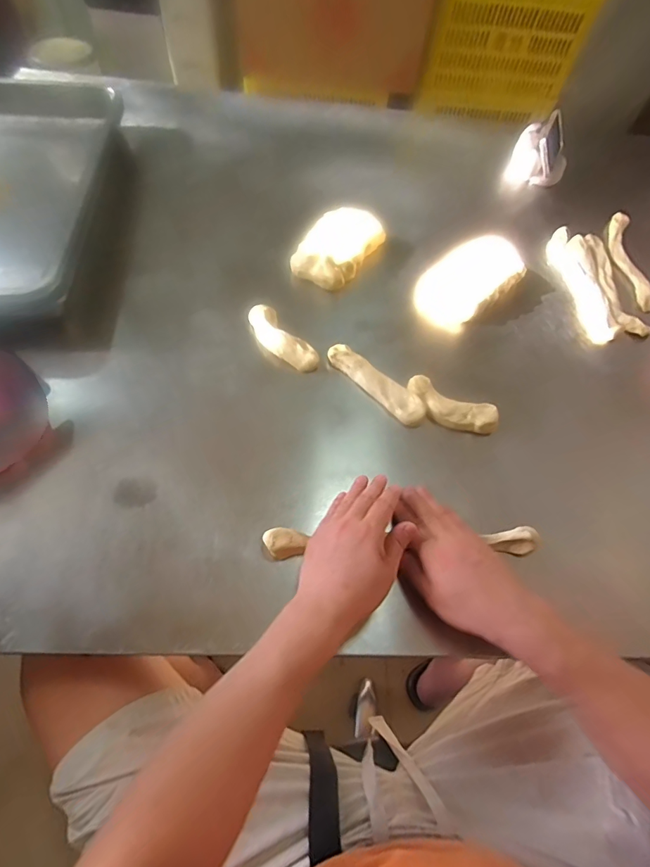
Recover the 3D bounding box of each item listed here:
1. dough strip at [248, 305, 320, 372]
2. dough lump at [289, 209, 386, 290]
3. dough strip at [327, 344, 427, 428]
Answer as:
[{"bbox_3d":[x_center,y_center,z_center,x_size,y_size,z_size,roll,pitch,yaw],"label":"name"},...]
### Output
[{"bbox_3d":[-0.067,-0.144,0.647,0.047,0.026,0.136,-38,70,-22],"label":"dough strip"},{"bbox_3d":[0.021,-0.330,0.745,0.109,0.046,0.162,30,64,12],"label":"dough lump"},{"bbox_3d":[0.077,-0.075,0.625,0.040,0.017,0.169,-40,71,-22],"label":"dough strip"}]

